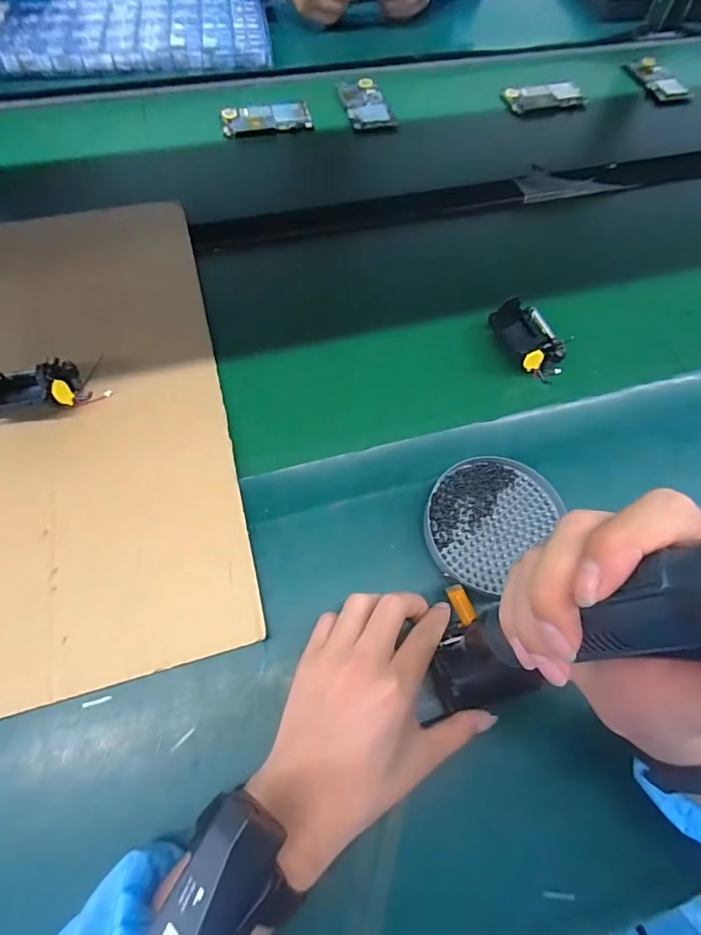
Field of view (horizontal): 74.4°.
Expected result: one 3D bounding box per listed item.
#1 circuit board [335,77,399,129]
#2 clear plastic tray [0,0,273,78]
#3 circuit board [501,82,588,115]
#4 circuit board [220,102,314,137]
[{"bbox_3d":[0.019,-0.534,0.671,0.065,0.004,0.111,-16,65,-12],"label":"circuit board"},{"bbox_3d":[-0.326,-0.677,0.705,0.383,0.026,0.247,-14,65,-11],"label":"clear plastic tray"},{"bbox_3d":[0.300,-0.572,0.708,0.128,0.014,0.063,-14,65,-11],"label":"circuit board"},{"bbox_3d":[-0.118,-0.491,0.646,0.123,0.007,0.053,-11,69,-7],"label":"circuit board"}]

